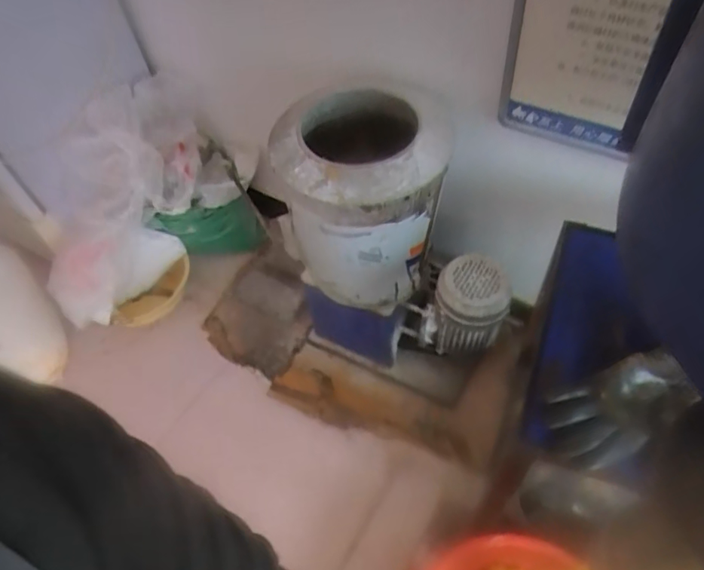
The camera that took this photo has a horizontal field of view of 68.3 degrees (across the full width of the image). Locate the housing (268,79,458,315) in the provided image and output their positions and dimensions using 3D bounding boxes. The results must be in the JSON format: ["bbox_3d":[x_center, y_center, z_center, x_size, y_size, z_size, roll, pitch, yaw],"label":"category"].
[{"bbox_3d":[0.029,-0.165,1.120,0.317,0.441,0.324,-5,53,2],"label":"housing"}]

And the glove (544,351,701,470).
[{"bbox_3d":[0.346,0.161,0.670,0.171,0.061,0.107,-23,55,-11],"label":"glove"}]

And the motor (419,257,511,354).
[{"bbox_3d":[0.277,0.065,1.236,0.165,0.259,0.172,-3,54,4],"label":"motor"}]

